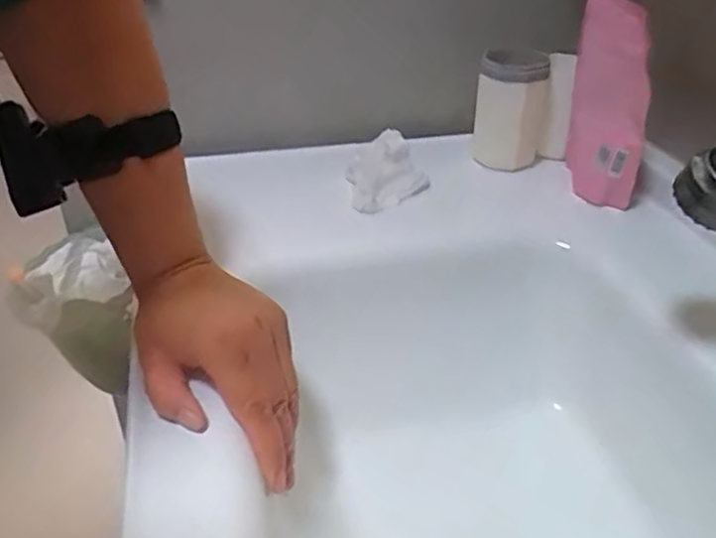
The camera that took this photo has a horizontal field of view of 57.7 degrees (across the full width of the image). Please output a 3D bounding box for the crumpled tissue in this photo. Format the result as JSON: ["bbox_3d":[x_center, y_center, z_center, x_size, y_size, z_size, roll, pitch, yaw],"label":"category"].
[{"bbox_3d":[0.024,-0.090,0.632,0.075,0.039,0.107,17,39,22],"label":"crumpled tissue"}]

